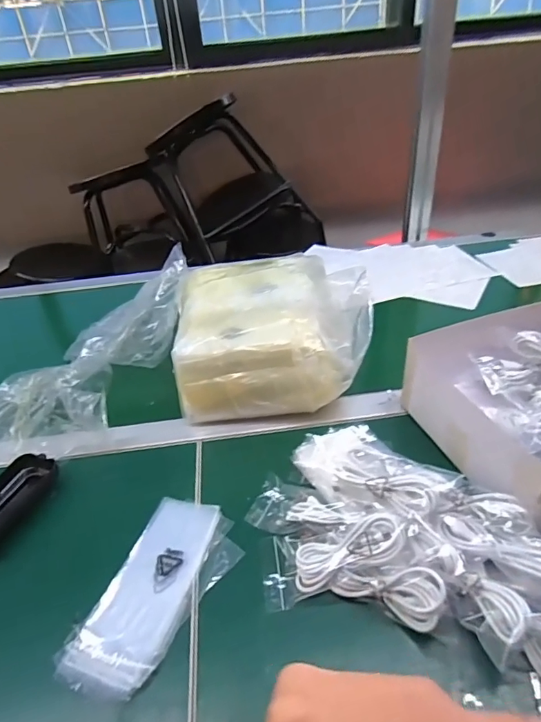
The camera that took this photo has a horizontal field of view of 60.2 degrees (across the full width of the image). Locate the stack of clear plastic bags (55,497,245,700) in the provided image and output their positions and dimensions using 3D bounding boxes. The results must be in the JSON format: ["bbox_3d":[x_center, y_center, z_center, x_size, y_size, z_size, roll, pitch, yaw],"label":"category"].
[{"bbox_3d":[-0.095,0.197,0.409,0.099,0.011,0.174,9,39,18],"label":"stack of clear plastic bags"}]

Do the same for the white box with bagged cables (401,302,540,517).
[{"bbox_3d":[0.278,0.040,0.494,0.205,0.090,0.224,-15,38,-12],"label":"white box with bagged cables"}]

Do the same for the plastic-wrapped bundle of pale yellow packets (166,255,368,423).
[{"bbox_3d":[0.000,-0.040,0.611,0.230,0.130,0.222,-6,37,-1],"label":"plastic-wrapped bundle of pale yellow packets"}]

